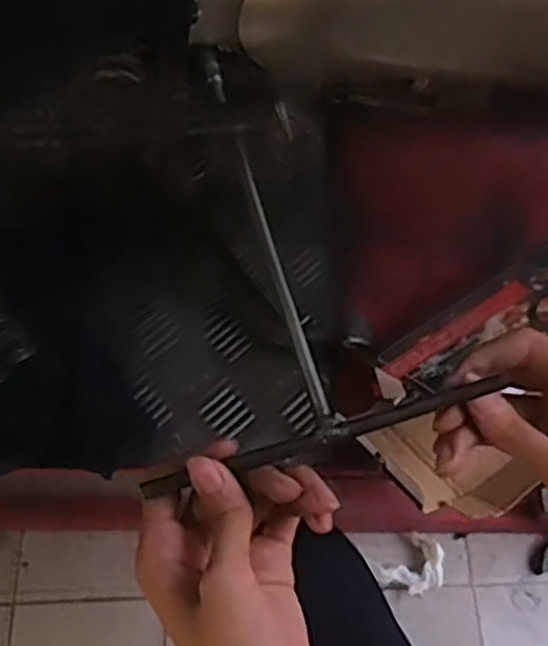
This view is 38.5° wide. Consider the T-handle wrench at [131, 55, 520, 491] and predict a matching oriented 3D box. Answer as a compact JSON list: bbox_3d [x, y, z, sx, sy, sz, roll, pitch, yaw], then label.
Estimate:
[{"bbox_3d":[-0.016,-0.052,0.415,0.163,0.009,0.261,-17,59,-7],"label":"T-handle wrench"}]

